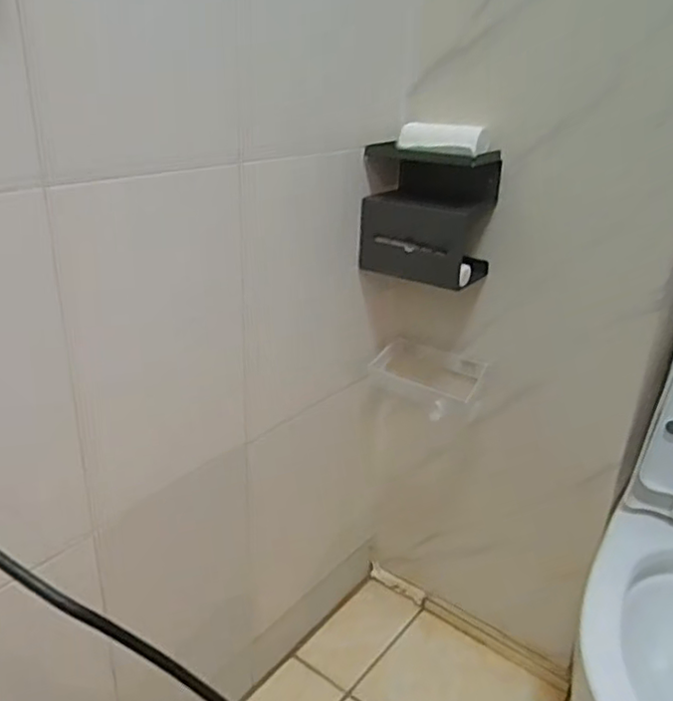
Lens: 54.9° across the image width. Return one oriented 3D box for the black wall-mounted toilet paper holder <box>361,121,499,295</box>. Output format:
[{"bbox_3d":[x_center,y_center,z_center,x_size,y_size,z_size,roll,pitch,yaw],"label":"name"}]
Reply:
[{"bbox_3d":[0.140,-0.220,0.989,0.188,0.204,0.102,17,25,29],"label":"black wall-mounted toilet paper holder"}]

